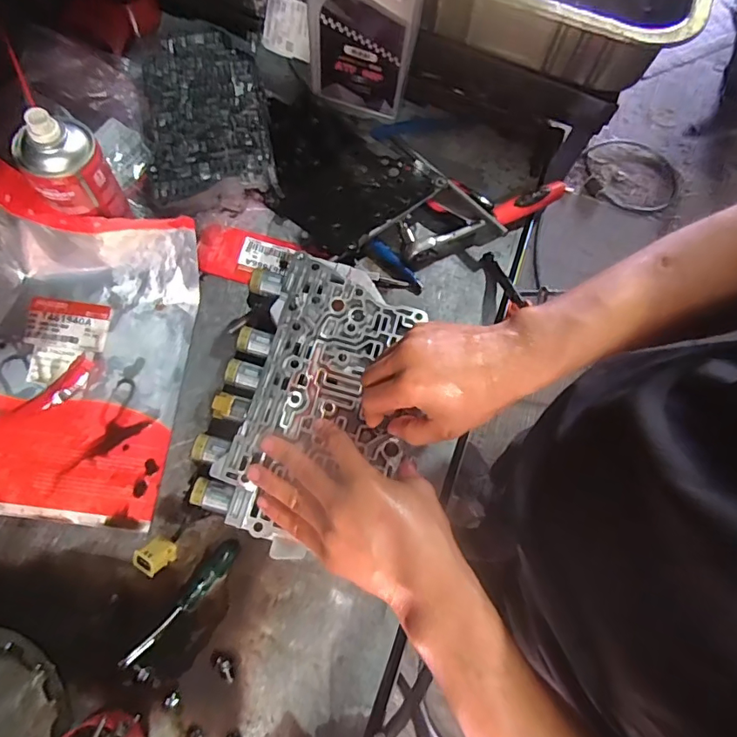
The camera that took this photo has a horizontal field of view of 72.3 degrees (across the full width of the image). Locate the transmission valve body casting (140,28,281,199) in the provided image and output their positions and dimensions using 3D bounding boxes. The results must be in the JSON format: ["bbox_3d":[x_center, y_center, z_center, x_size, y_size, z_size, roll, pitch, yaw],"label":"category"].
[{"bbox_3d":[-0.202,-0.313,0.610,0.139,0.027,0.235,-11,74,-9],"label":"transmission valve body casting"}]

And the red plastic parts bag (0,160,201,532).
[{"bbox_3d":[-0.322,-0.013,0.486,0.263,0.103,0.294,9,72,-3],"label":"red plastic parts bag"}]

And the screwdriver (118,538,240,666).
[{"bbox_3d":[-0.171,0.219,0.467,0.020,0.015,0.141,39,73,7],"label":"screwdriver"}]

